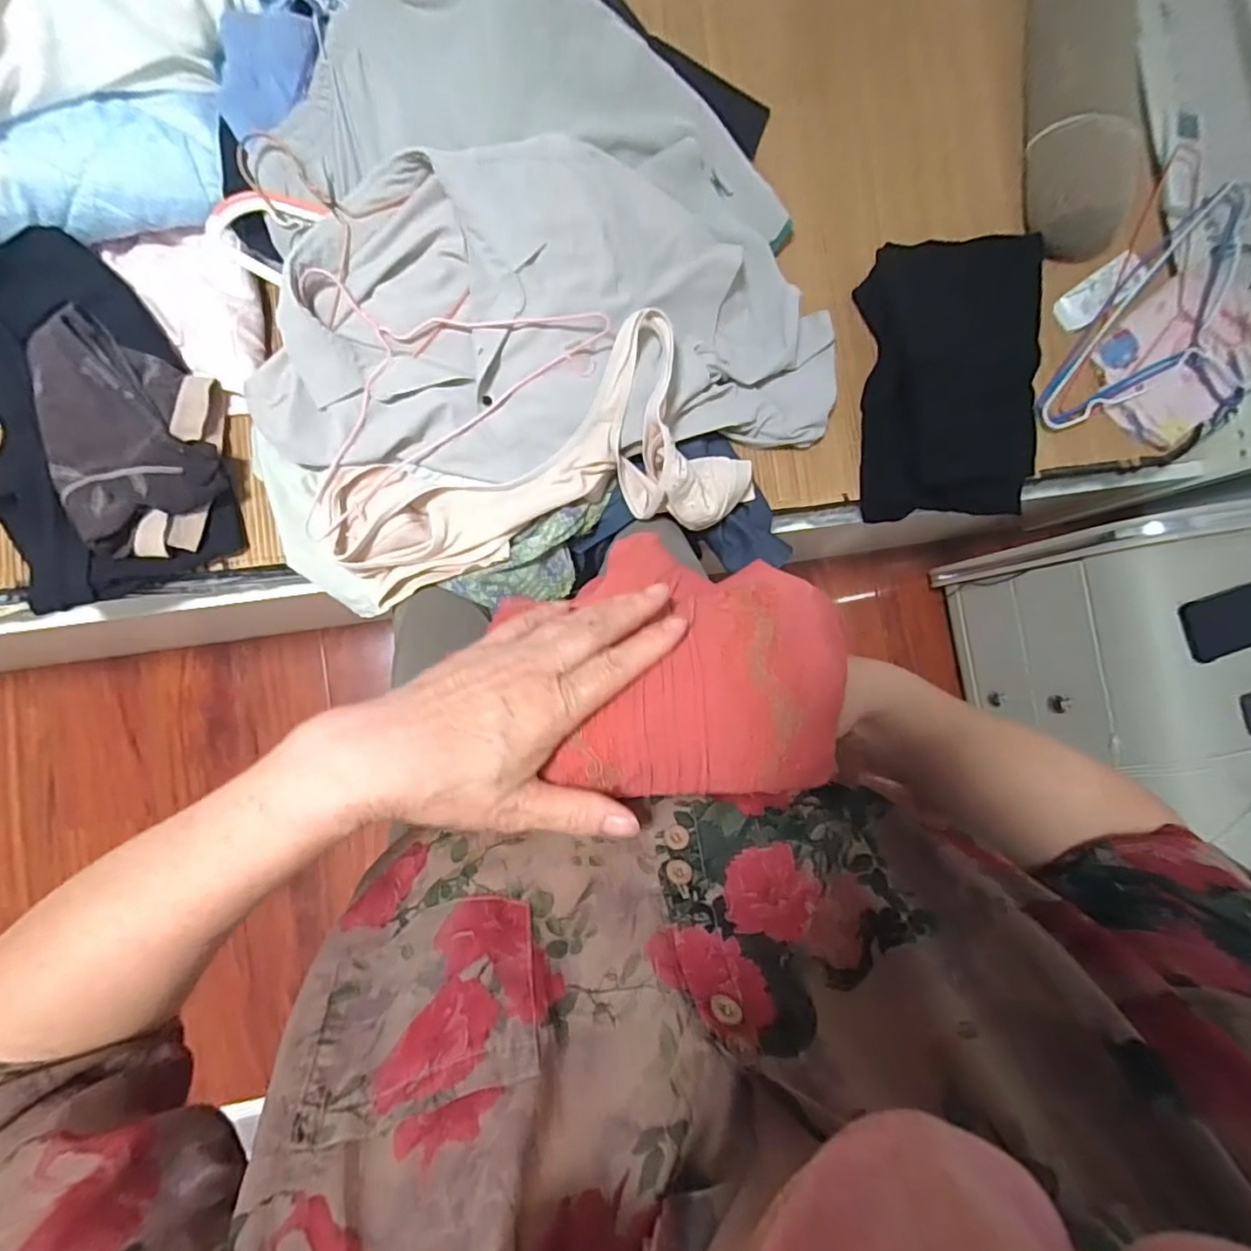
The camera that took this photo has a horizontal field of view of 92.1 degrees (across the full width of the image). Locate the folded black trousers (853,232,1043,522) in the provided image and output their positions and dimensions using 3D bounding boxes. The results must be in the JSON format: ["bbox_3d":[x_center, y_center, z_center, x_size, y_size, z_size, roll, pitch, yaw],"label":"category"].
[{"bbox_3d":[0.419,-0.317,0.758,0.237,0.034,0.349,0,87,-5],"label":"folded black trousers"}]

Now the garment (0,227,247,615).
[{"bbox_3d":[-0.557,-0.204,0.618,0.247,0.085,0.330,-31,90,-6],"label":"garment"}]

